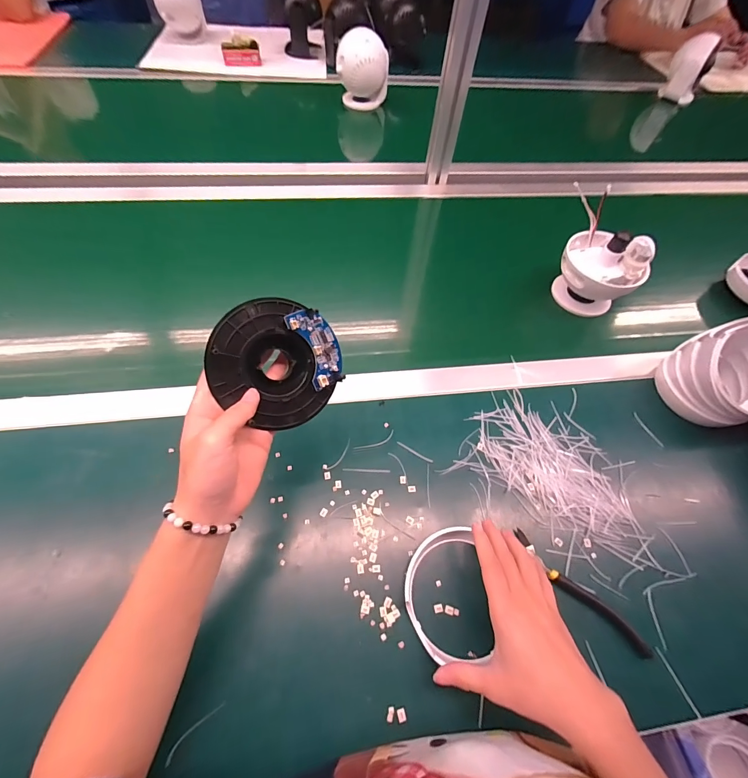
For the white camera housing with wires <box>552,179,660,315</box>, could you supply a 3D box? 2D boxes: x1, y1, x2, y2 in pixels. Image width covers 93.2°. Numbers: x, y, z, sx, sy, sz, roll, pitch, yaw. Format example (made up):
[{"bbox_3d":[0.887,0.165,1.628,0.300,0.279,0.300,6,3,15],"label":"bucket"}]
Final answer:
[{"bbox_3d":[0.338,-0.189,0.538,0.127,0.122,0.121,28,61,13],"label":"white camera housing with wires"}]

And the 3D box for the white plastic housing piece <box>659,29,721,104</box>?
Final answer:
[{"bbox_3d":[0.856,-0.868,0.958,0.096,0.126,0.081,31,62,14],"label":"white plastic housing piece"}]

